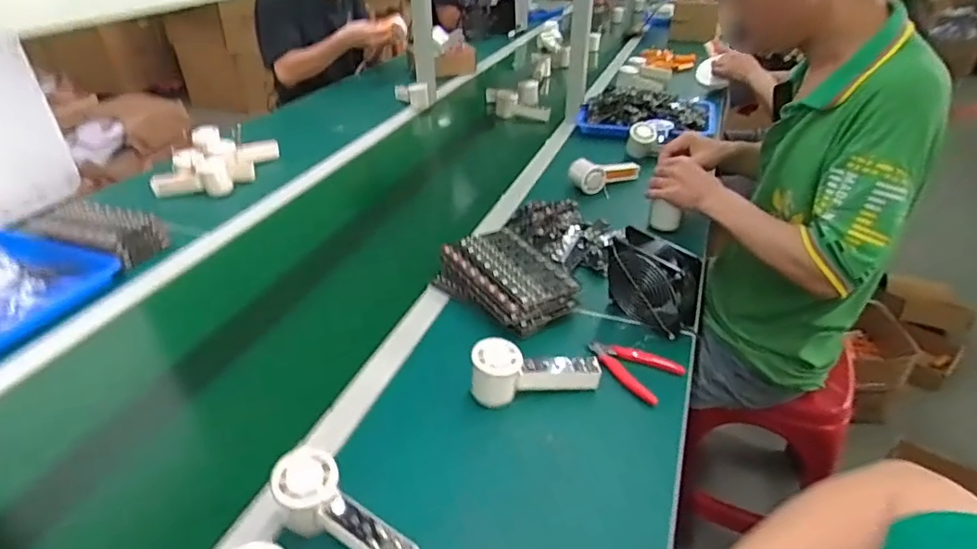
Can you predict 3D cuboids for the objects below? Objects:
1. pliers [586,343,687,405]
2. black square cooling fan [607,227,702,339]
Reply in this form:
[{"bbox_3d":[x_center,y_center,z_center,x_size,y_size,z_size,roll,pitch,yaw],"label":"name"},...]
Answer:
[{"bbox_3d":[0.182,0.114,0.696,0.080,0.022,0.111,-26,42,-33],"label":"pliers"},{"bbox_3d":[0.218,0.009,0.740,0.050,0.117,0.125,-24,41,-30],"label":"black square cooling fan"}]

